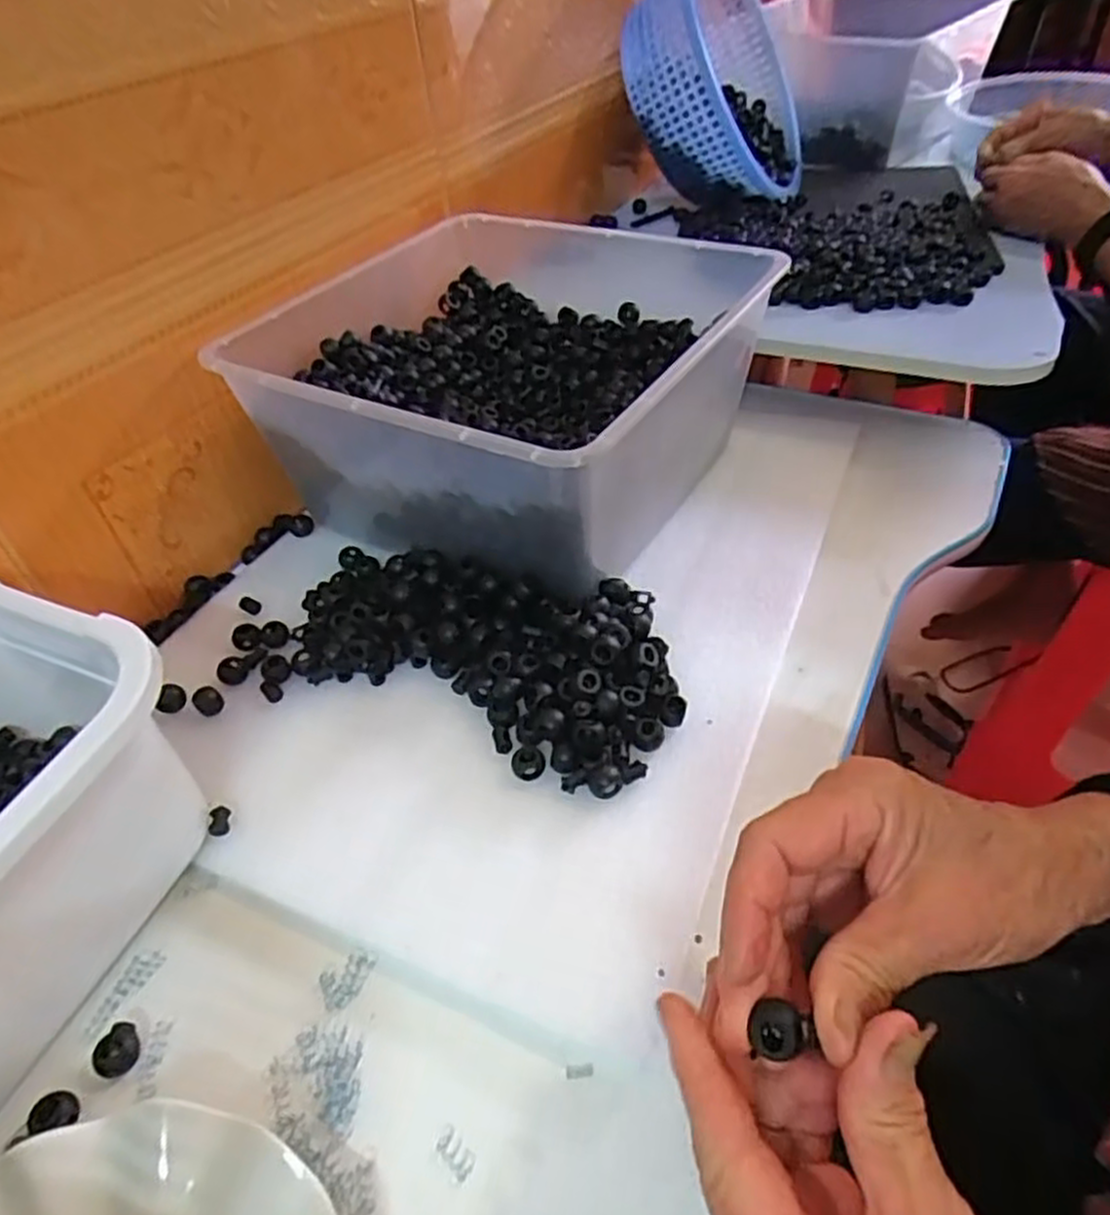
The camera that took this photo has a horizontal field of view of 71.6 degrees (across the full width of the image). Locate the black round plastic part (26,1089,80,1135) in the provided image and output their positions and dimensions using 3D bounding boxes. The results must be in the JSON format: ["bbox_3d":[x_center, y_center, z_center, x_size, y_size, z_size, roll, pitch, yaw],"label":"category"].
[{"bbox_3d":[-0.201,0.203,0.310,0.021,0.008,0.016,8,46,11],"label":"black round plastic part"}]

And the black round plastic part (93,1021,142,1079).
[{"bbox_3d":[-0.187,0.189,0.327,0.017,0.008,0.018,-3,43,3],"label":"black round plastic part"}]

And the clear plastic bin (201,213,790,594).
[{"bbox_3d":[-0.026,-0.167,0.563,0.297,0.129,0.317,21,51,24],"label":"clear plastic bin"}]

